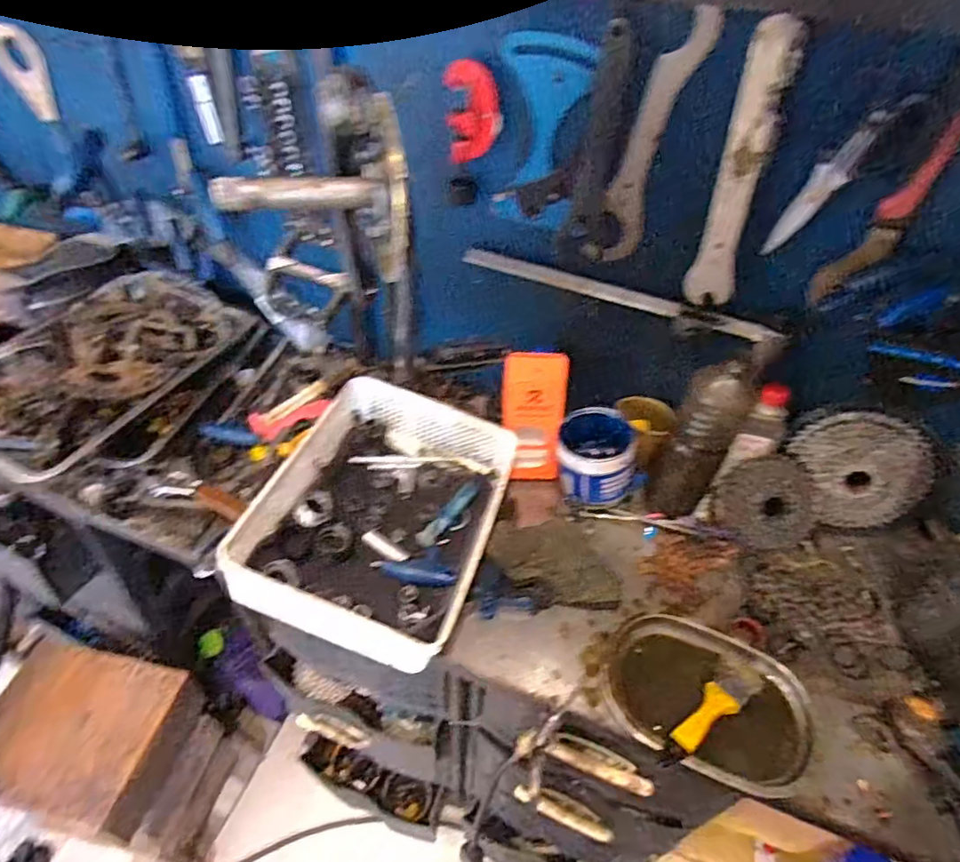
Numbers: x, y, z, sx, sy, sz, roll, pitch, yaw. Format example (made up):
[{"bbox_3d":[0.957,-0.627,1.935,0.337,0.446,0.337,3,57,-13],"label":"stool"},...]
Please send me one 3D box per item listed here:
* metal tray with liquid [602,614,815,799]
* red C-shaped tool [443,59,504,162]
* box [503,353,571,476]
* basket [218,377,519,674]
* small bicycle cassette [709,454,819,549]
[{"bbox_3d":[0.242,0.290,0.628,0.220,0.031,0.154,21,49,16],"label":"metal tray with liquid"},{"bbox_3d":[-0.008,-0.347,0.634,0.059,0.096,0.022,12,47,9],"label":"red C-shaped tool"},{"bbox_3d":[0.077,-0.019,0.802,0.082,0.180,0.034,-5,22,-8],"label":"box"},{"bbox_3d":[-0.109,0.096,0.714,0.247,0.103,0.335,13,47,10],"label":"basket"},{"bbox_3d":[0.374,0.094,0.761,0.122,0.022,0.117,1,93,17],"label":"small bicycle cassette"}]

